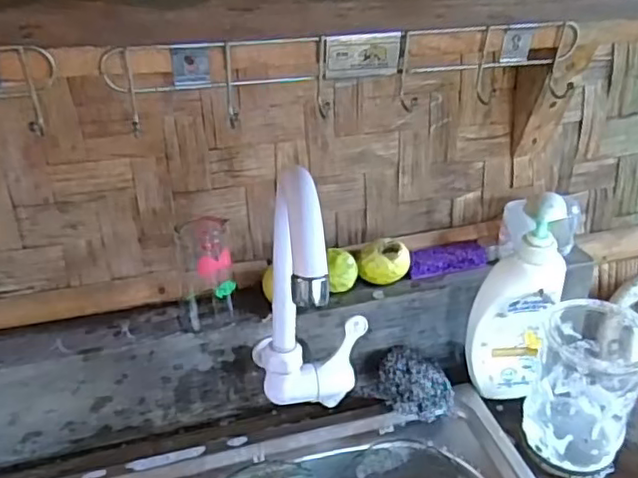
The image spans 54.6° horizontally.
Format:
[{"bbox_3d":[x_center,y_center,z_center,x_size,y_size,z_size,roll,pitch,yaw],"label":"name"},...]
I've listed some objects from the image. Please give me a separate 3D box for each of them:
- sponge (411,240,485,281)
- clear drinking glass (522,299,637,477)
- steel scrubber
[{"bbox_3d":[0.150,0.025,0.728,0.094,0.025,0.035,-6,33,-9],"label":"sponge"},{"bbox_3d":[0.266,0.150,0.619,0.099,0.147,0.104,0,33,0],"label":"clear drinking glass"},{"bbox_3d":[0.105,0.167,0.693,0.077,0.051,0.096,-24,40,-32],"label":"steel scrubber"}]

